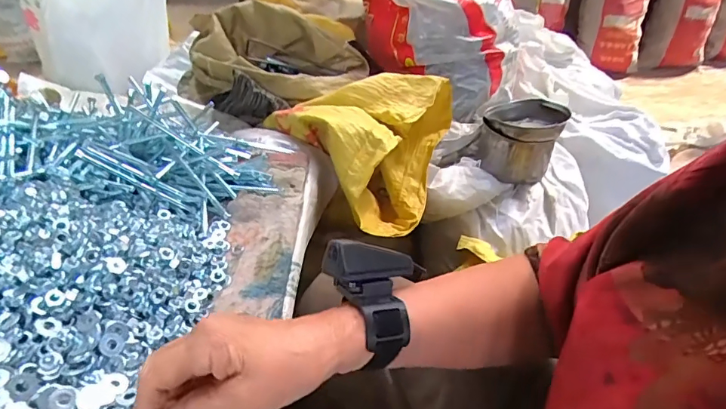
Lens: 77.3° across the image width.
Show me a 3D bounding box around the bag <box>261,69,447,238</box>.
[{"bbox_3d":[0.032,-0.093,0.724,0.272,0.180,0.217,-29,46,-33],"label":"bag"}]

